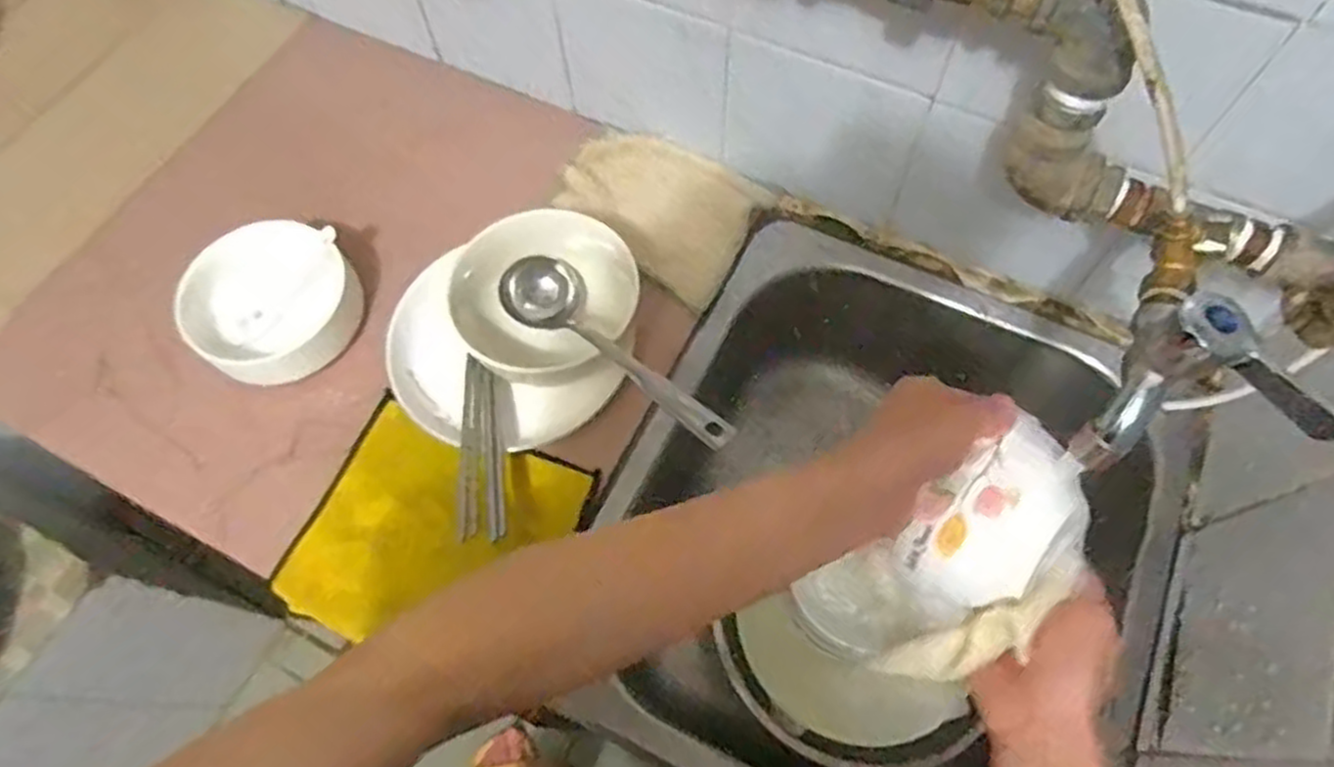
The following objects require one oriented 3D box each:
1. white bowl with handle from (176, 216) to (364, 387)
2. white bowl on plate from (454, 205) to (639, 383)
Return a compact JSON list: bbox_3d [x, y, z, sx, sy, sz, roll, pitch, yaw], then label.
[{"bbox_3d":[-0.305,-0.064,0.584,0.124,0.050,0.120,-1,65,1],"label":"white bowl with handle"},{"bbox_3d":[-0.084,-0.055,0.552,0.123,0.071,0.121,-1,65,1],"label":"white bowl on plate"}]

